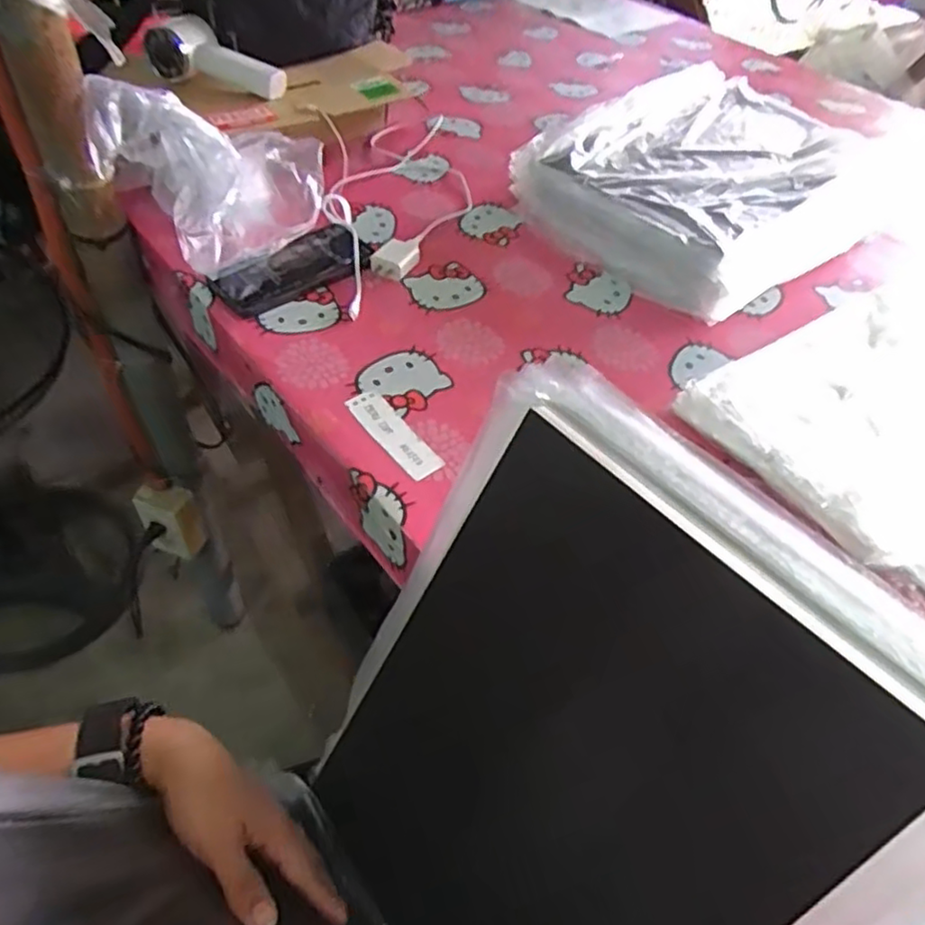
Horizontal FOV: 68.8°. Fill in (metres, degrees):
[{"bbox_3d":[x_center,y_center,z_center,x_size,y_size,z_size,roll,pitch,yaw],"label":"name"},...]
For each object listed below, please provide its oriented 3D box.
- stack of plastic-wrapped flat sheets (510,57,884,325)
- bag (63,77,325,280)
[{"bbox_3d":[0.289,-0.334,0.803,0.381,0.083,0.316,-28,57,-26],"label":"stack of plastic-wrapped flat sheets"},{"bbox_3d":[-0.259,-0.301,0.684,0.195,0.127,0.174,-34,60,-30],"label":"bag"}]

